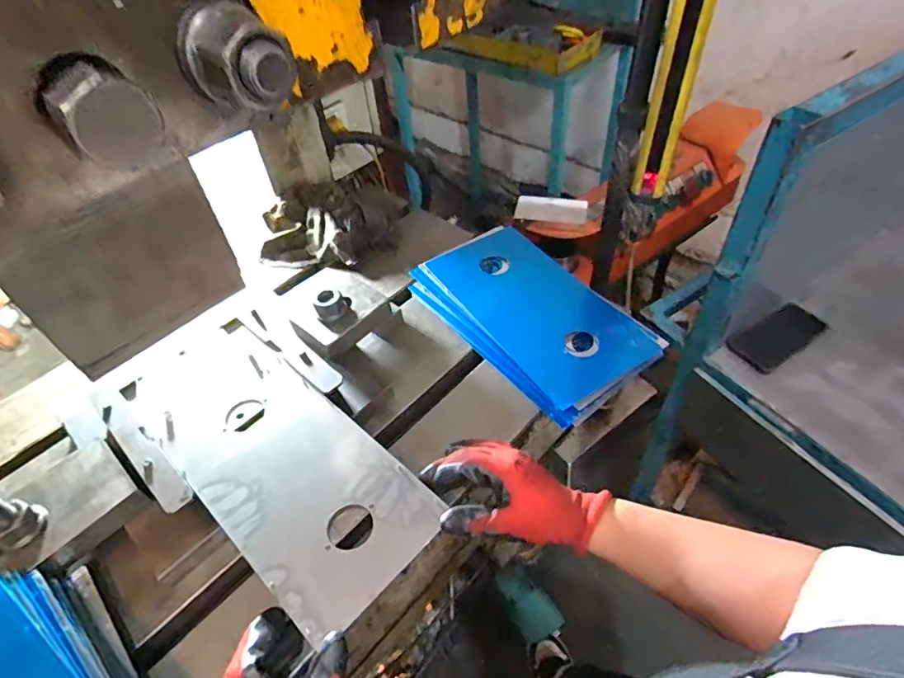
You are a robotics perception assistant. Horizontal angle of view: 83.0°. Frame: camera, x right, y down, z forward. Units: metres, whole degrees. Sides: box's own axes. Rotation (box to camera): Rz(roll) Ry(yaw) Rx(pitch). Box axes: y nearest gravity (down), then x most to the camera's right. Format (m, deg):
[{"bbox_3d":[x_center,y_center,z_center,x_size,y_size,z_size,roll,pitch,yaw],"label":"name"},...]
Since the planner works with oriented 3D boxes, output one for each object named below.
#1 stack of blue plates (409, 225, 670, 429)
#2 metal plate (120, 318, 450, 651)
[{"bbox_3d":[0.096,-0.036,0.643,0.167,0.033,0.306,-33,52,-22],"label":"stack of blue plates"},{"bbox_3d":[-0.177,0.103,0.496,0.355,0.007,0.145,33,58,29],"label":"metal plate"}]

